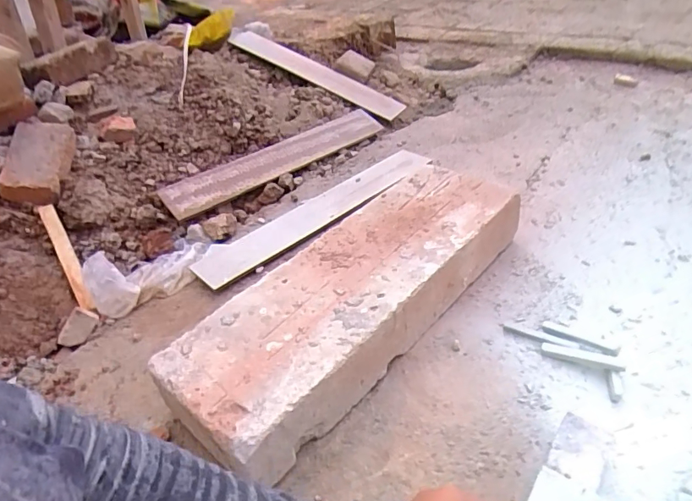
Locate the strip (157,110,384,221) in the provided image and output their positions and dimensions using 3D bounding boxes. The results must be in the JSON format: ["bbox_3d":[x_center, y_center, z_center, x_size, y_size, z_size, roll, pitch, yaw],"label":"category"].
[{"bbox_3d":[-0.151,-0.228,1.170,0.609,0.016,0.107,-32,62,-32],"label":"strip"}]

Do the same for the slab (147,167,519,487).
[{"bbox_3d":[0.028,0.065,0.717,0.197,0.117,0.583,22,45,39],"label":"slab"}]

